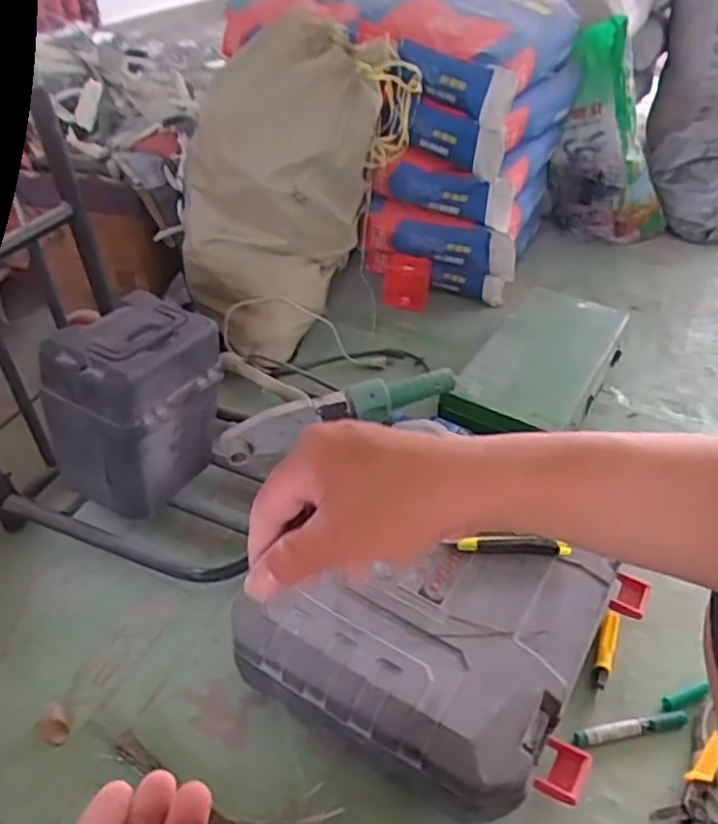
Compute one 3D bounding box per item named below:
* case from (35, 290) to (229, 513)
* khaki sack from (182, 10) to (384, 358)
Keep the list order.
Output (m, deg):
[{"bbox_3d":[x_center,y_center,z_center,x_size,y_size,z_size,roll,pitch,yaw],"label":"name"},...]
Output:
[{"bbox_3d":[-0.263,-0.010,0.830,0.126,0.207,0.166,20,43,20],"label":"case"},{"bbox_3d":[-0.146,-0.348,1.122,0.250,0.454,0.236,-21,44,-32],"label":"khaki sack"}]

